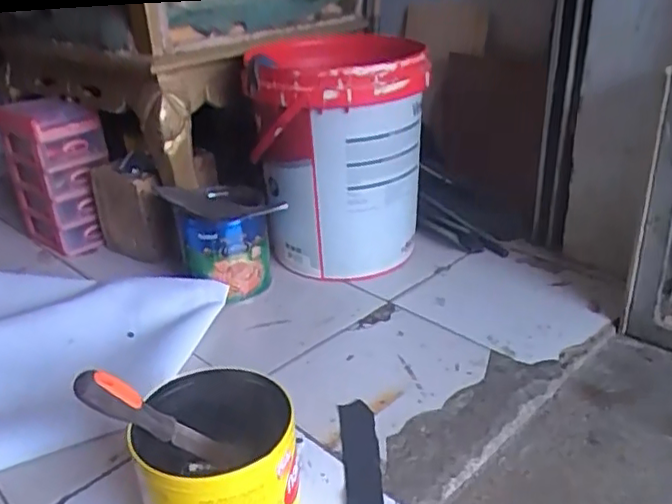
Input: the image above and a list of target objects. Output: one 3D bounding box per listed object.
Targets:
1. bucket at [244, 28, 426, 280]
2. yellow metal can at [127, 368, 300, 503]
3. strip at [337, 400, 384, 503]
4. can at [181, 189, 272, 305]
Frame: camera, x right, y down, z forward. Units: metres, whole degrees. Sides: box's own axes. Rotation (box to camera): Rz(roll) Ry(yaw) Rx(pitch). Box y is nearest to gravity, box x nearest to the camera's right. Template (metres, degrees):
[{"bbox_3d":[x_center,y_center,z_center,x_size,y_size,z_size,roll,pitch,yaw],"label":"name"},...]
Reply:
[{"bbox_3d":[0.005,-0.141,1.091,0.282,0.392,0.304,-3,26,0],"label":"bucket"},{"bbox_3d":[-0.111,0.222,0.610,0.141,0.159,0.146,-2,26,1],"label":"yellow metal can"},{"bbox_3d":[0.029,0.242,0.727,0.043,0.009,0.197,-3,26,-2],"label":"strip"},{"bbox_3d":[-0.180,-0.010,1.072,0.128,0.157,0.143,3,27,12],"label":"can"}]

